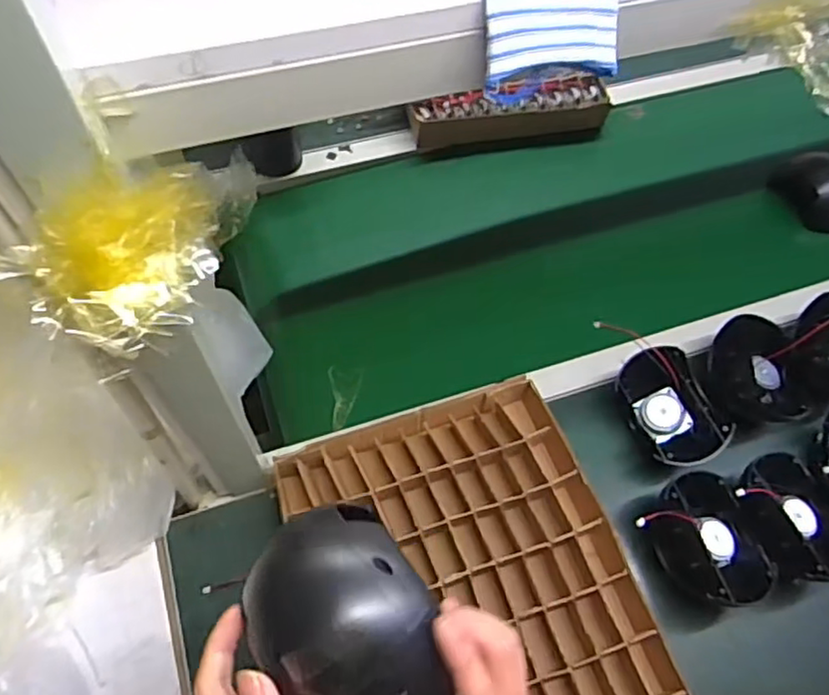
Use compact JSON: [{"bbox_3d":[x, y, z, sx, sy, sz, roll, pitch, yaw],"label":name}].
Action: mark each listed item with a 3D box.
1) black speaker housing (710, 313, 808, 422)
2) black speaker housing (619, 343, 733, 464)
[{"bbox_3d":[0.405,0.027,0.765,0.101,0.065,0.134,-7,61,-7],"label":"black speaker housing"},{"bbox_3d":[0.291,0.068,0.739,0.085,0.054,0.135,-19,63,-13],"label":"black speaker housing"}]

